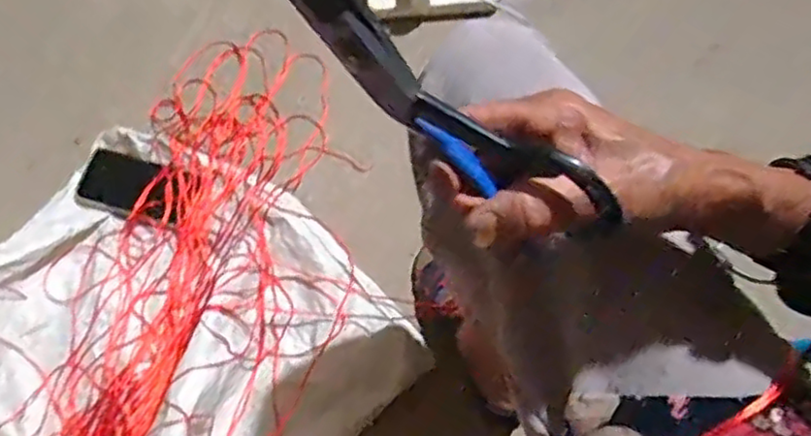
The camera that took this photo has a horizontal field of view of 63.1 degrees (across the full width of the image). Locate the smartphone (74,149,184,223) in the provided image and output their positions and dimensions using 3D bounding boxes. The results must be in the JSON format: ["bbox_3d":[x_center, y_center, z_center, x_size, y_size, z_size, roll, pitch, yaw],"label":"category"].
[{"bbox_3d":[-0.355,-0.039,0.854,0.136,0.015,0.080,18,73,5],"label":"smartphone"}]

